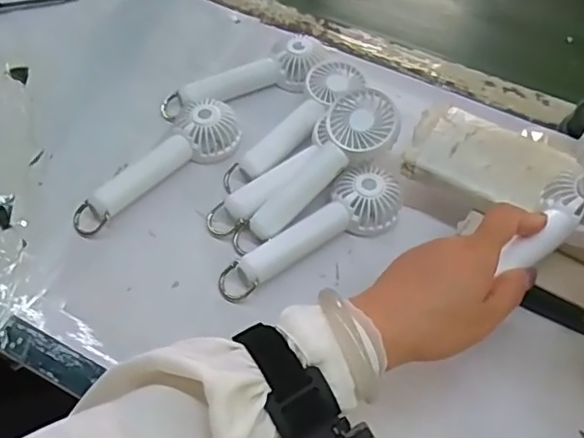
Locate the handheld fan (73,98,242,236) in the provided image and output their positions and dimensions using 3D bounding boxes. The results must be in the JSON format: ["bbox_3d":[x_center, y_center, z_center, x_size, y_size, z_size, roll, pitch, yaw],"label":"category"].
[{"bbox_3d":[-0.115,-0.049,0.495,0.161,0.032,0.048,-34,63,-22],"label":"handheld fan"}]

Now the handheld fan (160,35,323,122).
[{"bbox_3d":[-0.044,-0.127,0.549,0.155,0.030,0.048,-21,59,-15],"label":"handheld fan"}]

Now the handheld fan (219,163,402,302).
[{"bbox_3d":[0.012,0.006,0.464,0.157,0.032,0.053,-24,59,-17],"label":"handheld fan"}]

